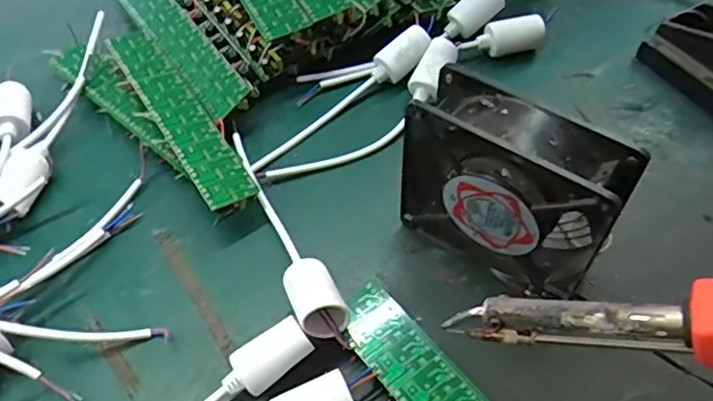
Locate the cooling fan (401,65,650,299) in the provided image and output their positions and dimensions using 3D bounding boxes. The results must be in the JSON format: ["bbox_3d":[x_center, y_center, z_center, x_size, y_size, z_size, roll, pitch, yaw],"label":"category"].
[{"bbox_3d":[0.086,-0.002,0.353,0.122,0.121,0.044,29,59,21],"label":"cooling fan"}]

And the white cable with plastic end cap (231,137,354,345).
[{"bbox_3d":[-0.052,0.013,0.395,0.028,0.039,0.190,-21,56,-13],"label":"white cable with plastic end cap"}]

